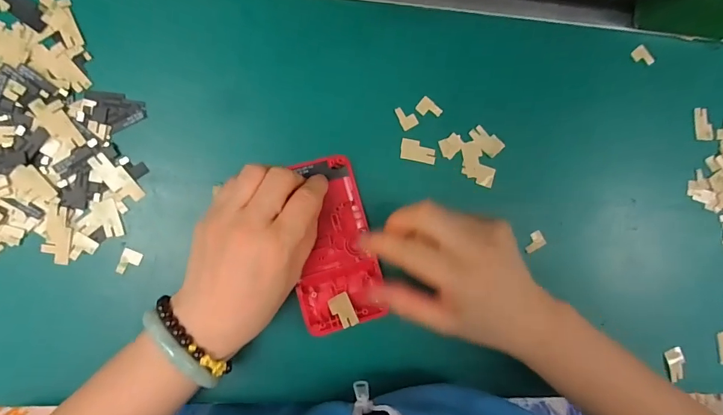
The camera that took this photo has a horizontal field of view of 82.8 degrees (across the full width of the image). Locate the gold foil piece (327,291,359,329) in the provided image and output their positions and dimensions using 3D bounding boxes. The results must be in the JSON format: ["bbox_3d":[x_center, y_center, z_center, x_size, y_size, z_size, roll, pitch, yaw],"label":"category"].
[{"bbox_3d":[-0.014,0.074,0.293,0.016,0.004,0.025,-28,55,-1],"label":"gold foil piece"}]

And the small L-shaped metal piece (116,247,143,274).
[{"bbox_3d":[-0.164,0.039,0.291,0.012,0.007,0.017,20,87,-7],"label":"small L-shaped metal piece"}]

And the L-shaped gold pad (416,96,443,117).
[{"bbox_3d":[0.053,-0.076,0.319,0.018,0.004,0.013,38,84,-6],"label":"L-shaped gold pad"}]

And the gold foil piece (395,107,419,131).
[{"bbox_3d":[0.035,-0.070,0.318,0.014,0.004,0.018,-32,94,-7],"label":"gold foil piece"}]

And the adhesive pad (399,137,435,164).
[{"bbox_3d":[0.044,-0.044,0.319,0.028,0.004,0.016,12,95,1],"label":"adhesive pad"}]

